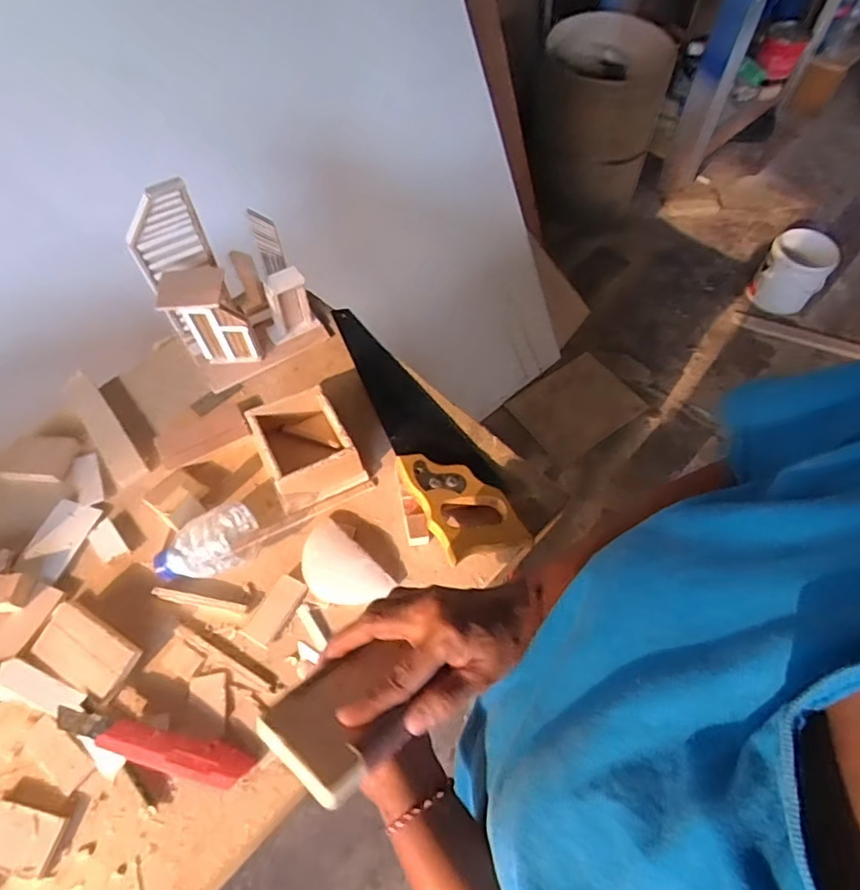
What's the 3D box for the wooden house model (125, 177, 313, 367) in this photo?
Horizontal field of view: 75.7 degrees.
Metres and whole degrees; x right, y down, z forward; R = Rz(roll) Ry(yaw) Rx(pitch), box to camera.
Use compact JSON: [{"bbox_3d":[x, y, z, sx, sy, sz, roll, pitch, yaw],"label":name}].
[{"bbox_3d":[-0.252,-0.205,0.692,0.166,0.185,0.122,-32,63,-17],"label":"wooden house model"}]

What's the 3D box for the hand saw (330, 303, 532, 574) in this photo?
[{"bbox_3d":[-0.018,-0.041,0.674,0.098,0.033,0.406,-23,61,-12],"label":"hand saw"}]

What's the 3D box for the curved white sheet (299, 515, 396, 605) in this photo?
[{"bbox_3d":[-0.095,0.130,0.578,0.105,0.016,0.065,39,67,22],"label":"curved white sheet"}]

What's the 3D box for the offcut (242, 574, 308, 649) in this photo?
[{"bbox_3d":[-0.158,0.168,0.566,0.032,0.008,0.070,26,63,16],"label":"offcut"}]

